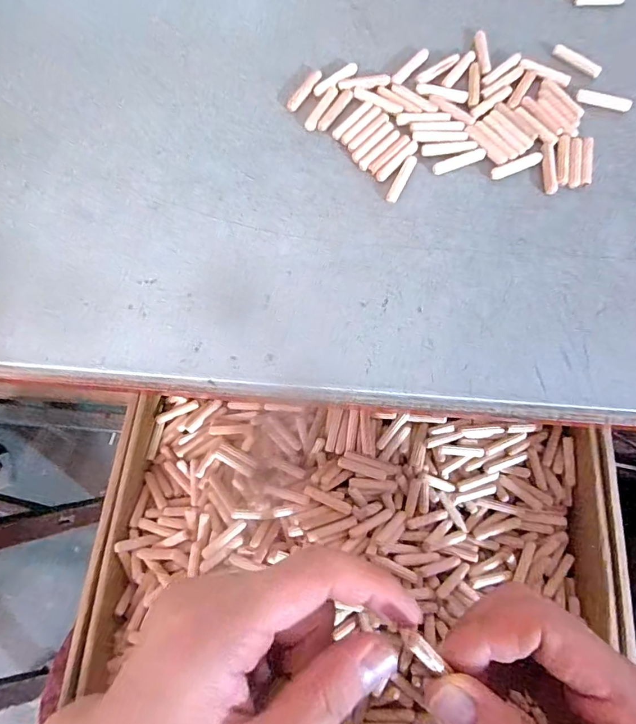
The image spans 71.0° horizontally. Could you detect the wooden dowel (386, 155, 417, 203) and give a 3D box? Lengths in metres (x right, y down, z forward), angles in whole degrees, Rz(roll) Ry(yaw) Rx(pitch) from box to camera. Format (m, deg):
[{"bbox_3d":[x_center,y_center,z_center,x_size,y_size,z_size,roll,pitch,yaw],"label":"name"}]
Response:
[{"bbox_3d":[0.045,-0.099,0.237,0.006,0.004,0.030,26,78,8],"label":"wooden dowel"}]

